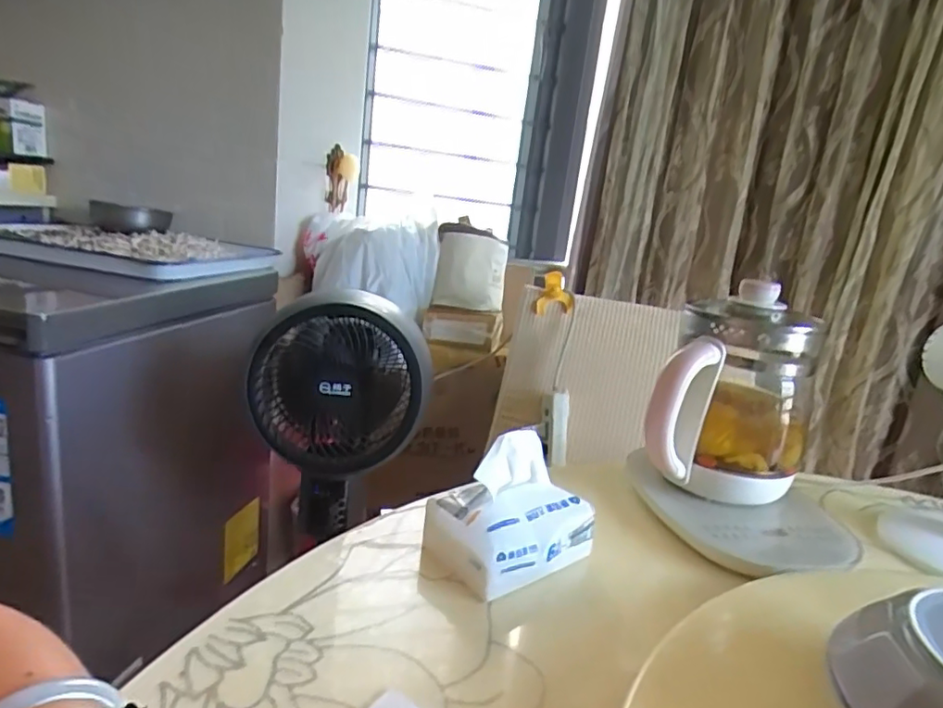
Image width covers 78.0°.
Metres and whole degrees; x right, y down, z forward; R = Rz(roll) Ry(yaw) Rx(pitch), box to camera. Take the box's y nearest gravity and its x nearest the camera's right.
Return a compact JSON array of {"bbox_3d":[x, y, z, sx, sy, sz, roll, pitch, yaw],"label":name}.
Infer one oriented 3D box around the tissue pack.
[{"bbox_3d":[0.037,0.140,0.527,0.141,0.106,0.091,-3,18,-34],"label":"tissue pack"}]

